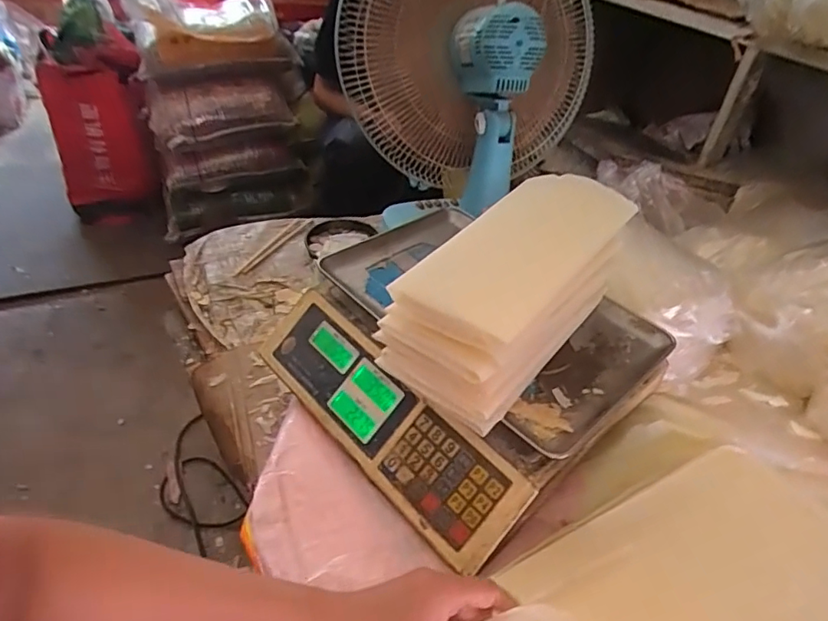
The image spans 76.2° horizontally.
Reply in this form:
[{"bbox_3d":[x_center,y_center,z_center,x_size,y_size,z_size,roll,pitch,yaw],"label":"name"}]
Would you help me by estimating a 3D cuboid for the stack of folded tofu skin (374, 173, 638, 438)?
[{"bbox_3d":[0.095,-0.026,0.512,0.129,0.117,0.253,30,44,29],"label":"stack of folded tofu skin"}]

